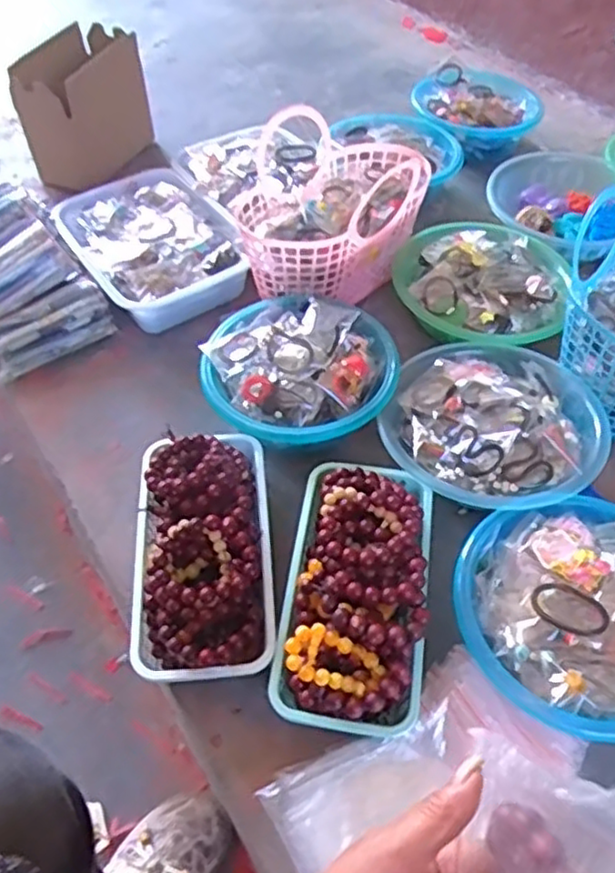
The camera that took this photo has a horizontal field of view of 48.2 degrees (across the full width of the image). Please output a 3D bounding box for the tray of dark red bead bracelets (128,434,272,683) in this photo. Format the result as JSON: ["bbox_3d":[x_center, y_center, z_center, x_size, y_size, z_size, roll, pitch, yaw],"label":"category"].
[{"bbox_3d":[-0.102,0.098,0.664,0.127,0.076,0.252,-3,51,-3],"label":"tray of dark red bead bracelets"}]

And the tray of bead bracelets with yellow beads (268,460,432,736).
[{"bbox_3d":[0.050,0.125,0.636,0.119,0.085,0.246,8,52,5],"label":"tray of bead bracelets with yellow beads"}]

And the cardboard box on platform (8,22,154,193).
[{"bbox_3d":[-0.340,-0.505,1.059,0.101,0.186,0.206,17,53,12],"label":"cardboard box on platform"}]

